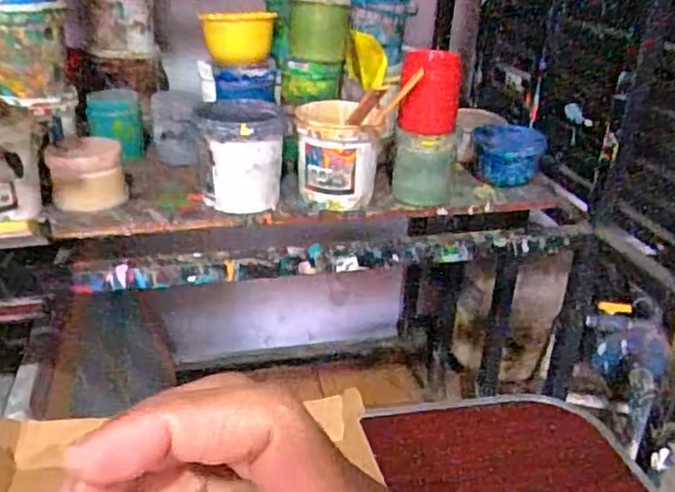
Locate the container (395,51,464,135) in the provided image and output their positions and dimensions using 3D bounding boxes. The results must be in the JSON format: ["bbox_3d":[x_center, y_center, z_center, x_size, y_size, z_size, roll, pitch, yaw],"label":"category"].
[{"bbox_3d":[0.123,-0.206,0.878,0.076,0.100,0.063,4,27,1],"label":"container"}]

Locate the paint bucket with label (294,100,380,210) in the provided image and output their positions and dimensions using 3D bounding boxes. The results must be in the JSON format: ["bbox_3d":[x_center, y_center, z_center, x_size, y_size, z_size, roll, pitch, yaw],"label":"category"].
[{"bbox_3d":[-0.003,-0.131,0.918,0.111,0.129,0.118,-1,27,-8],"label":"paint bucket with label"}]

